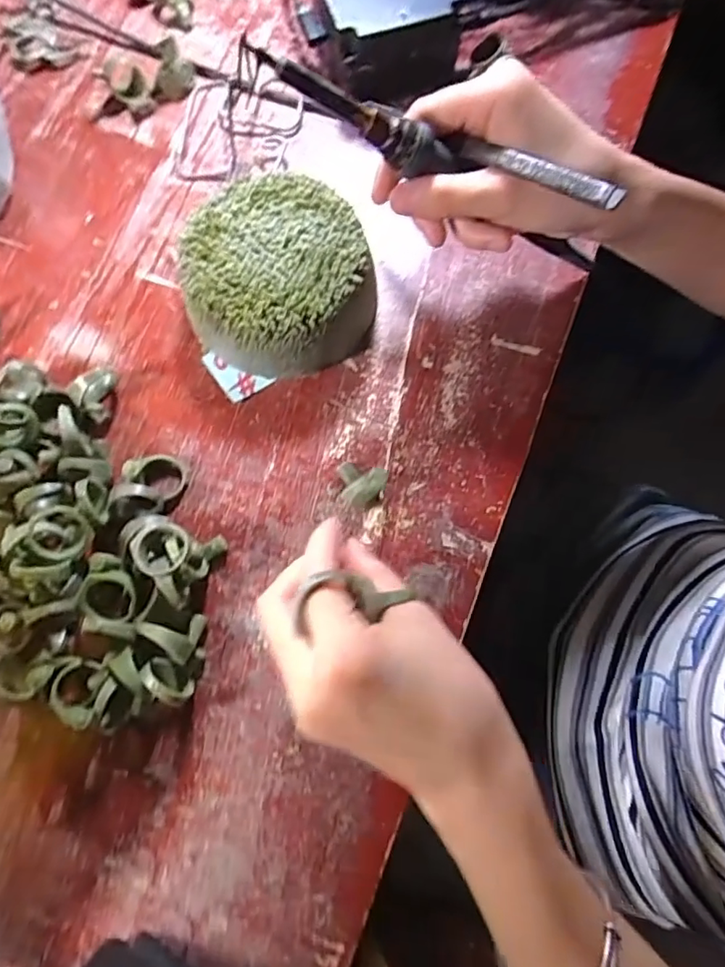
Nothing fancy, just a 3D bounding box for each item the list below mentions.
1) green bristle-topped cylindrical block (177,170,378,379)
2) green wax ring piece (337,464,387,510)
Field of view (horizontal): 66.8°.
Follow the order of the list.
[{"bbox_3d":[-0.049,-0.115,0.310,0.099,0.045,0.101,0,77,0],"label":"green bristle-topped cylindrical block"},{"bbox_3d":[-0.001,0.001,0.296,0.026,0.016,0.020,16,78,4],"label":"green wax ring piece"}]

